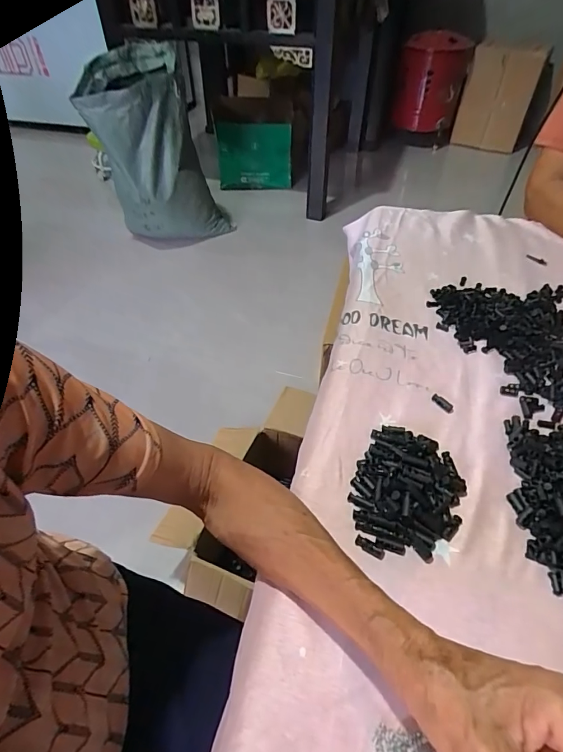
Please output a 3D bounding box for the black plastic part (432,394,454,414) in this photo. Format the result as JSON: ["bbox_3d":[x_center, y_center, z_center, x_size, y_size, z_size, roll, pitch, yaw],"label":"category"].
[{"bbox_3d":[0.182,0.031,0.470,0.012,0.005,0.028,-34,54,-27],"label":"black plastic part"}]

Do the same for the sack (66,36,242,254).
[{"bbox_3d":[-0.414,-0.734,1.418,0.310,0.575,0.322,13,48,12],"label":"sack"}]

